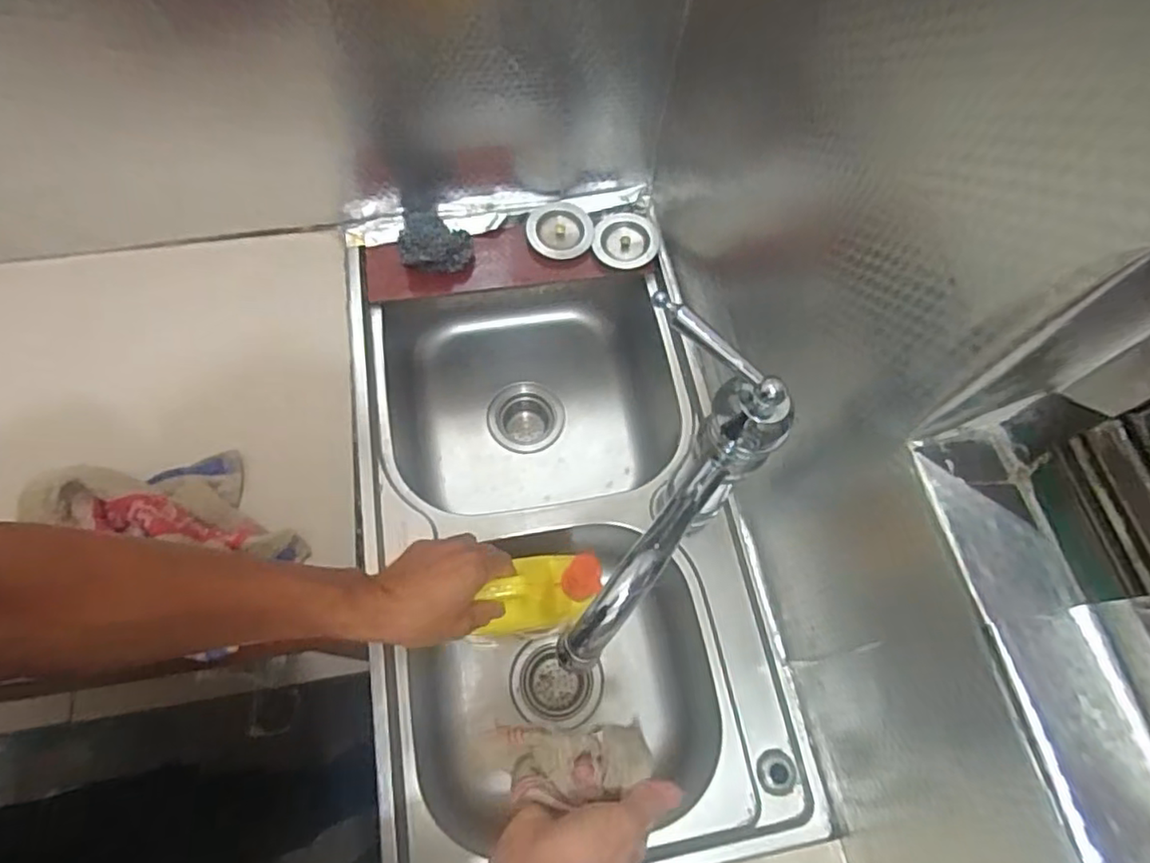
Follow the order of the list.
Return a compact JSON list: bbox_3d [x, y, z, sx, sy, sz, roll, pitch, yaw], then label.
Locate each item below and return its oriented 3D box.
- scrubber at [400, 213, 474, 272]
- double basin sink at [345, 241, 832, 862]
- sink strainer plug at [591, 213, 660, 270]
[{"bbox_3d":[-0.174,-0.241,0.787,0.087,0.033,0.085,-7,67,-6],"label":"scrubber"},{"bbox_3d":[-0.035,0.110,0.789,0.396,0.226,0.718,-9,67,-7],"label":"double basin sink"},{"bbox_3d":[0.067,-0.252,0.821,0.082,0.016,0.082,1,66,-2],"label":"sink strainer plug"}]

